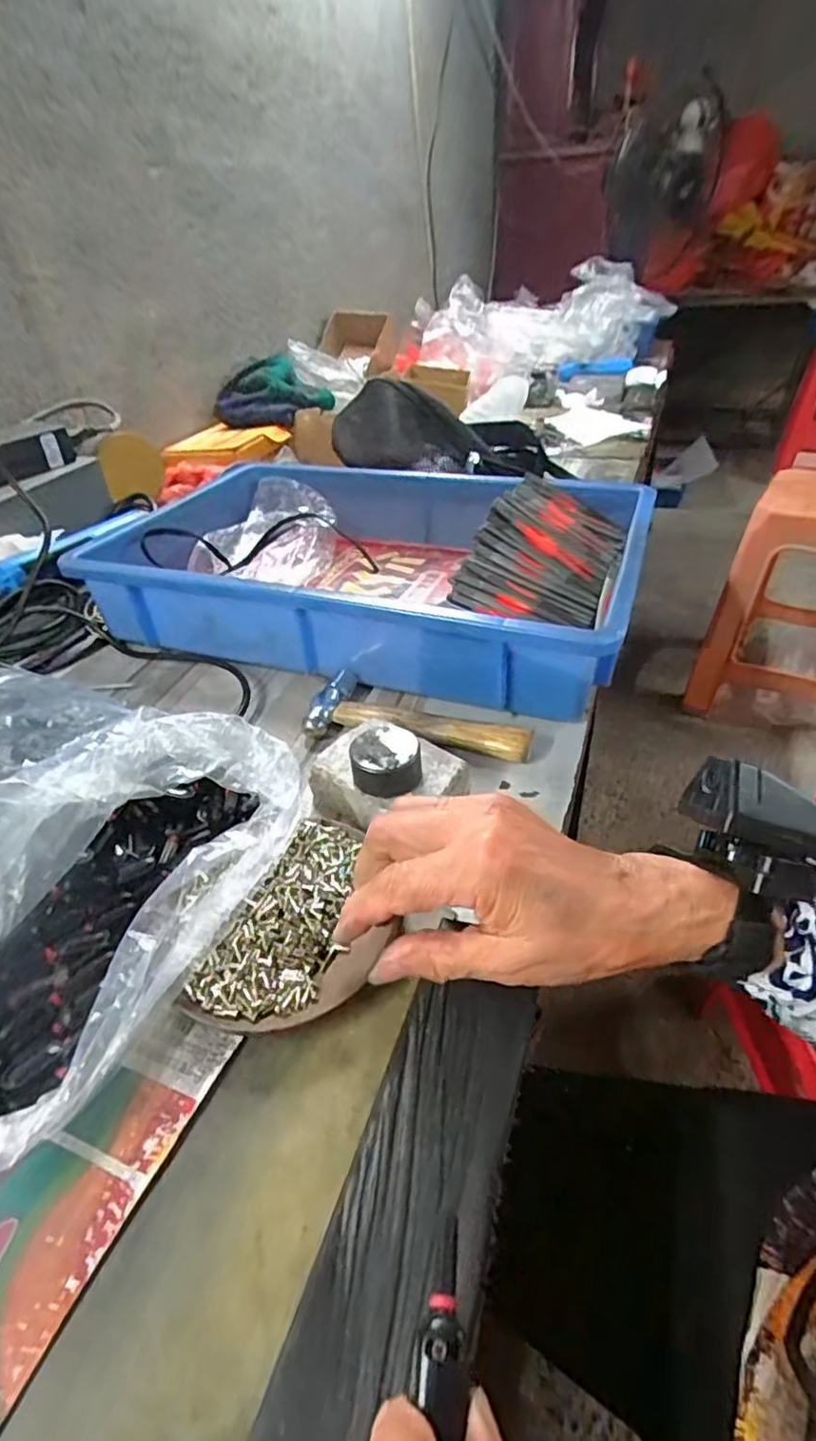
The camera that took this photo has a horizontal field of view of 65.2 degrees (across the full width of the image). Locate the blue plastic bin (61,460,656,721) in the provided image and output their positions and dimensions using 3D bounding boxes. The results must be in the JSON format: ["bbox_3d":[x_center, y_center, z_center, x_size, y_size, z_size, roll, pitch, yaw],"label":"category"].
[{"bbox_3d":[-0.032,-0.141,0.565,0.446,0.082,0.298,10,39,19],"label":"blue plastic bin"}]

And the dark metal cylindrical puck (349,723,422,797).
[{"bbox_3d":[-0.012,0.023,0.351,0.037,0.024,0.036,-3,37,2],"label":"dark metal cylindrical puck"}]

